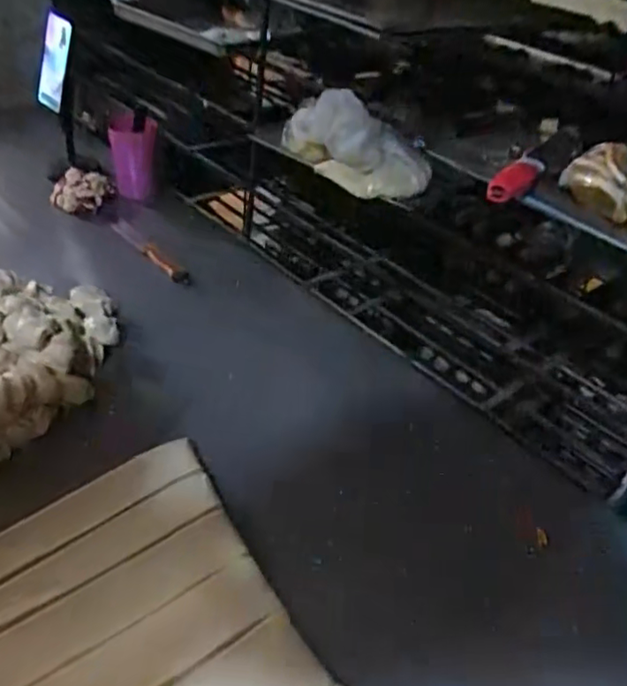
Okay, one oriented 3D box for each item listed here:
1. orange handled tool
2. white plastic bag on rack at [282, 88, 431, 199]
[{"bbox_3d":[-0.287,-0.160,1.067,0.187,0.018,0.021,38,46,14],"label":"orange handled tool"},{"bbox_3d":[0.057,-0.302,0.898,0.117,0.124,0.226,-18,45,-28],"label":"white plastic bag on rack"}]

